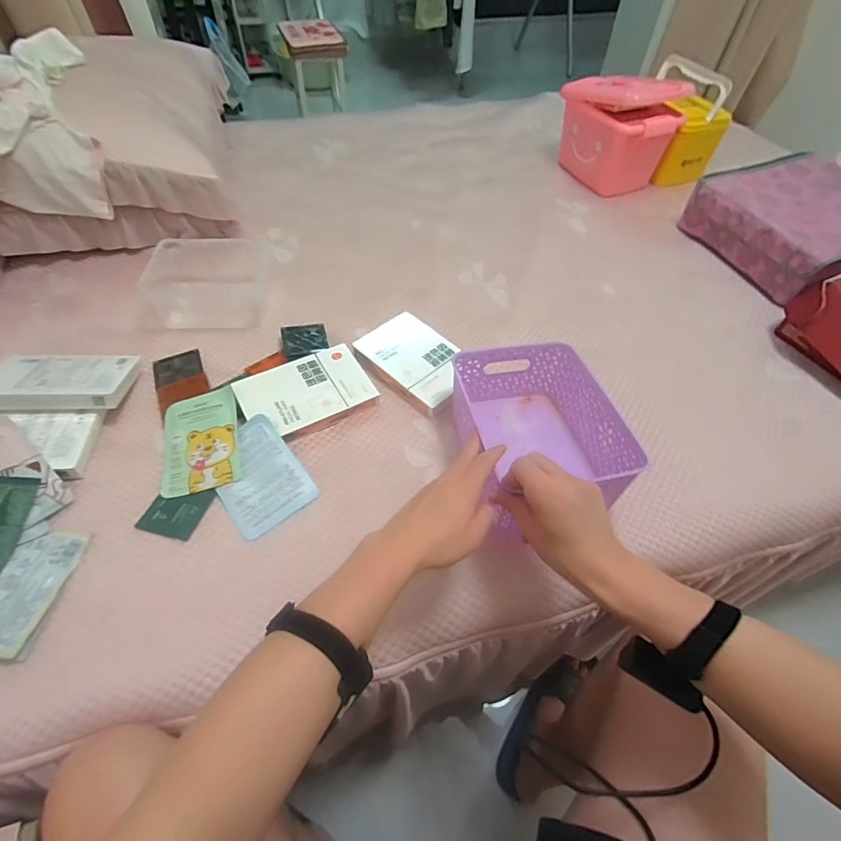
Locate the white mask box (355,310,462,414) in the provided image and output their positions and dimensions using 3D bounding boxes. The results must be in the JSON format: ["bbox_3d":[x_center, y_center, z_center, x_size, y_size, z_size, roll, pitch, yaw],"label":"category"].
[{"bbox_3d":[-0.004,-0.100,0.767,0.130,0.027,0.195,-37,62,-26],"label":"white mask box"}]

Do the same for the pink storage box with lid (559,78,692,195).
[{"bbox_3d":[0.477,-0.701,1.124,0.168,0.221,0.256,-20,56,-16],"label":"pink storage box with lid"}]

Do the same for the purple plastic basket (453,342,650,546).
[{"bbox_3d":[0.154,0.011,0.634,0.180,0.114,0.240,-8,53,-8],"label":"purple plastic basket"}]

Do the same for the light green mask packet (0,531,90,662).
[{"bbox_3d":[-0.478,0.187,0.520,0.135,0.022,0.139,3,52,0],"label":"light green mask packet"}]

